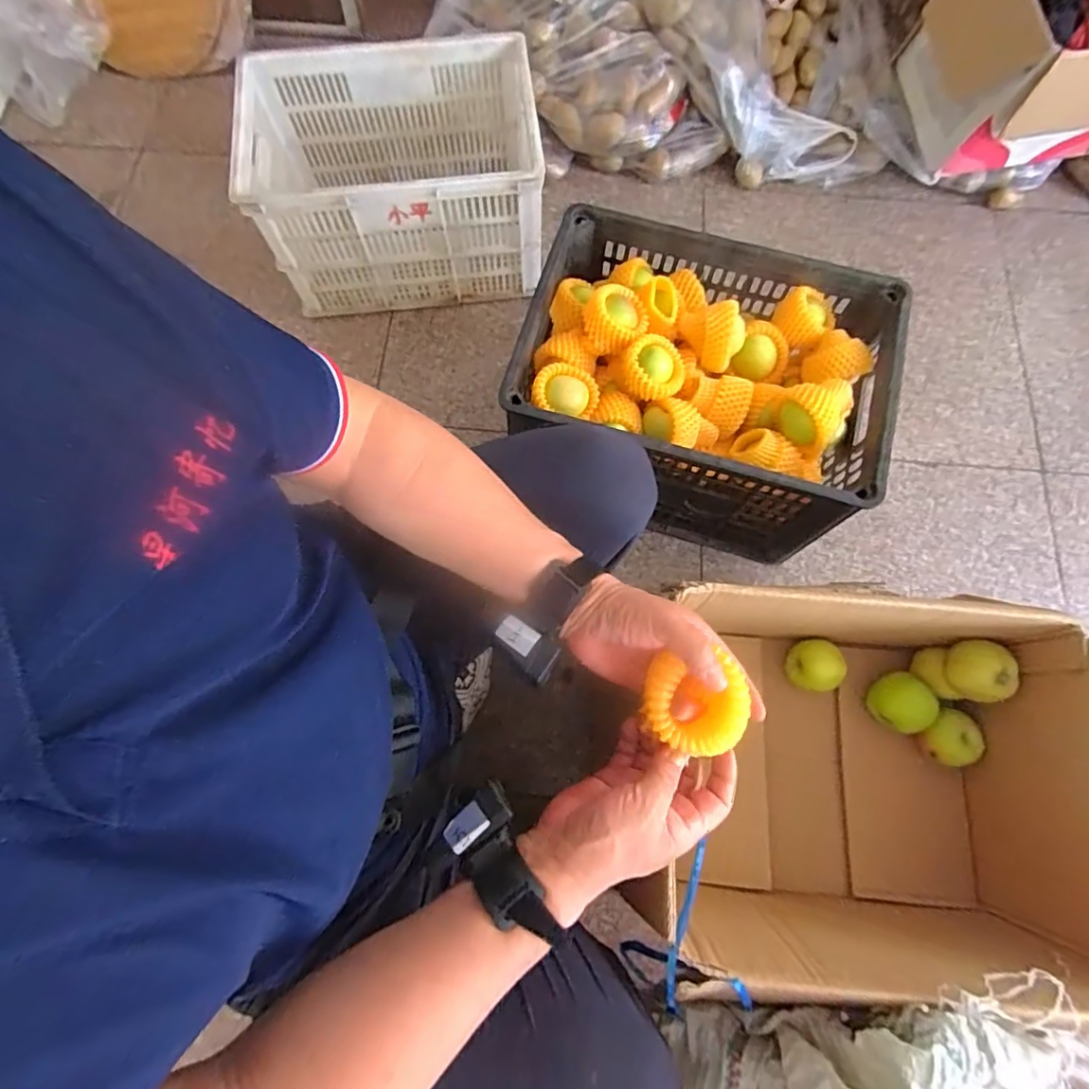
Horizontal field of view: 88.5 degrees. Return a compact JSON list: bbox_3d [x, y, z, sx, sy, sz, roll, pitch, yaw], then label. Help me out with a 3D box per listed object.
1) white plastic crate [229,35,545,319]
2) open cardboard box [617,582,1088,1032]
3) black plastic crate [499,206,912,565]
[{"bbox_3d":[-0.262,-0.656,1.014,0.474,0.265,0.327,-6,74,-2],"label":"white plastic crate"},{"bbox_3d":[0.309,0.223,0.575,0.425,0.222,0.338,4,74,1],"label":"open cardboard box"},{"bbox_3d":[0.219,-0.231,0.871,0.490,0.289,0.353,17,74,5],"label":"black plastic crate"}]

